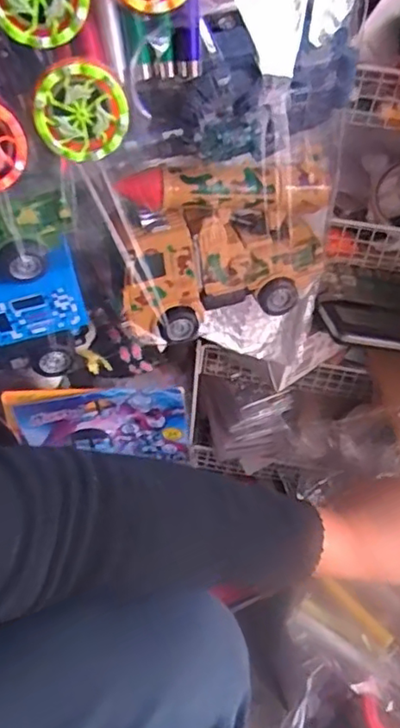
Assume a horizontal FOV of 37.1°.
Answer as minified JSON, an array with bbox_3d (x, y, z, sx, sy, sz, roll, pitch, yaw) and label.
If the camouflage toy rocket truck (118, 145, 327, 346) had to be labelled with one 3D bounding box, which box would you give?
[{"bbox_3d":[0.016,-0.082,0.415,0.153,0.104,0.054,-11,48,-10],"label":"camouflage toy rocket truck"}]

